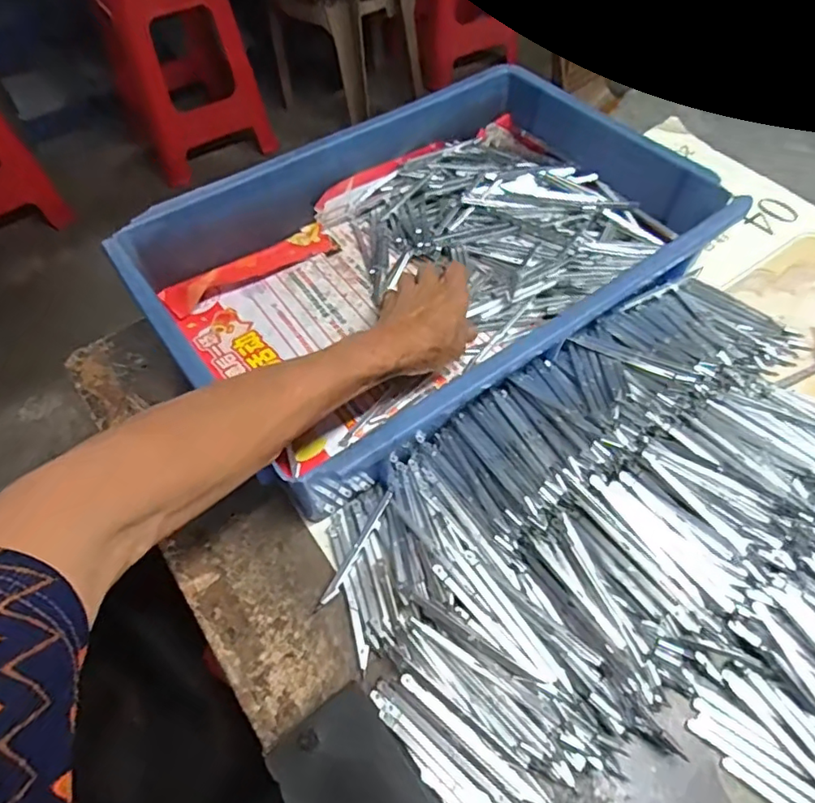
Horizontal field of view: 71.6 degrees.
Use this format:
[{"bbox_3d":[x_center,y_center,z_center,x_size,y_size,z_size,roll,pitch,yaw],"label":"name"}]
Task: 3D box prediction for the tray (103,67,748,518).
[{"bbox_3d":[0.022,-0.121,0.470,0.426,0.079,0.281,-31,60,-21],"label":"tray"}]

